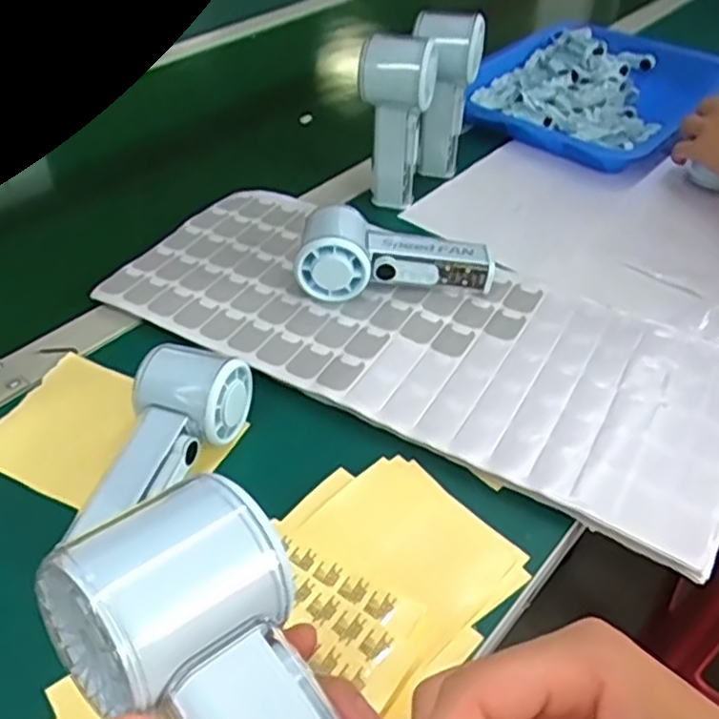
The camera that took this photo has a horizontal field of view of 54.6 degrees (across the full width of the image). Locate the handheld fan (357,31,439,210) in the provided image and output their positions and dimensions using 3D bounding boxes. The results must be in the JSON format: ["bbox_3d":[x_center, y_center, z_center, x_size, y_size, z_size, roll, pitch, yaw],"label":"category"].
[{"bbox_3d":[0.033,-0.212,0.631,0.066,0.153,0.051,2,44,3],"label":"handheld fan"}]

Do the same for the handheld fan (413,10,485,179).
[{"bbox_3d":[0.081,-0.247,0.674,0.061,0.156,0.058,7,45,8],"label":"handheld fan"}]

